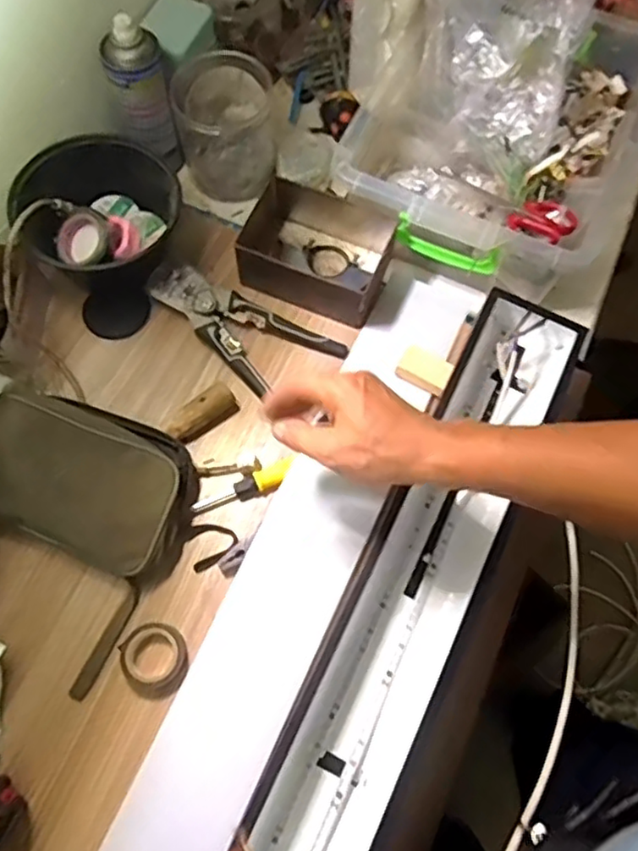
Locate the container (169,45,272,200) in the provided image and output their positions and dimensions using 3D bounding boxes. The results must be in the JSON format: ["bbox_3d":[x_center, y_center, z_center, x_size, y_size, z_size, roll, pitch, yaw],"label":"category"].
[{"bbox_3d":[-0.109,-0.351,0.759,0.108,0.112,0.117,0,70,-1],"label":"container"}]

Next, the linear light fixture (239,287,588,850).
[{"bbox_3d":[-0.041,0.399,0.473,0.111,0.061,1.189,25,72,8],"label":"linear light fixture"}]

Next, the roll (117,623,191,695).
[{"bbox_3d":[-0.145,0.207,0.572,0.061,0.016,0.054,43,75,13],"label":"roll"}]

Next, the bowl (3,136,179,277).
[{"bbox_3d":[-0.234,-0.226,0.687,0.164,0.079,0.151,0,70,-1],"label":"bowl"}]

